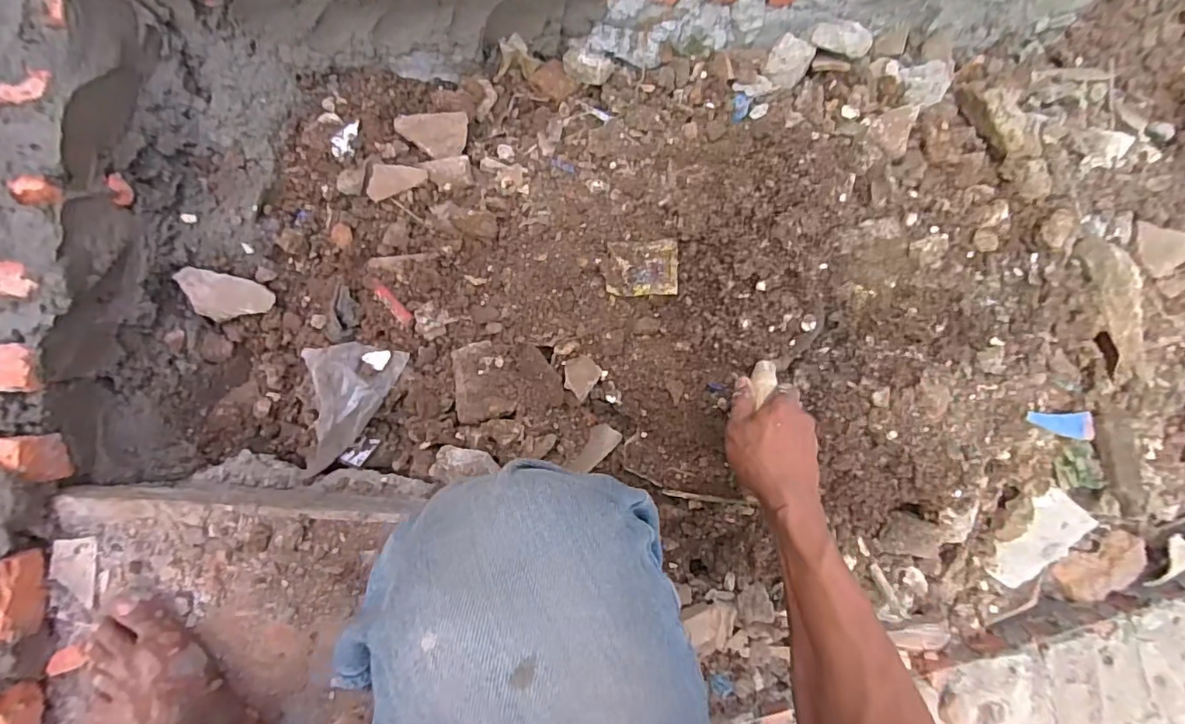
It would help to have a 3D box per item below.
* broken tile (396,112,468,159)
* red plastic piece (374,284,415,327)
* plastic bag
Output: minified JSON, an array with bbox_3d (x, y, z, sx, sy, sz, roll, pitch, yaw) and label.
[{"bbox_3d":[-0.193,-0.276,0.658,0.082,0.007,0.049,-5,111,-8],"label":"broken tile"},{"bbox_3d":[-0.237,-0.069,0.643,0.018,0.008,0.062,-43,86,20],"label":"red plastic piece"},{"bbox_3d":[-0.271,0.055,0.611,0.100,0.047,0.147,2,90,-10],"label":"plastic bag"}]

